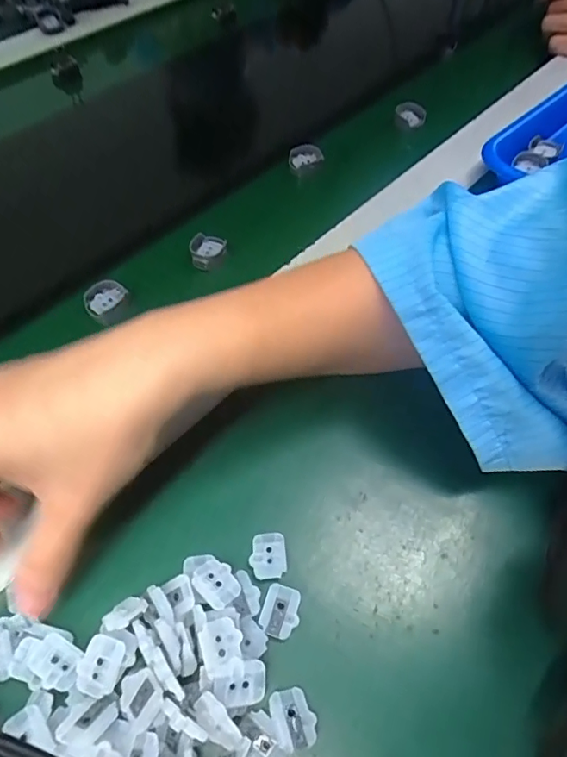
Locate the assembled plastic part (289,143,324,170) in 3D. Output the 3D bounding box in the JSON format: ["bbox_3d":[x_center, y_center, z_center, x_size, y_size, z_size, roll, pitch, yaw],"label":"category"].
[{"bbox_3d":[0.019,-0.187,0.428,0.029,0.015,0.020,3,57,2],"label":"assembled plastic part"}]

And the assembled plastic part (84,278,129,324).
[{"bbox_3d":[-0.122,-0.054,0.345,0.028,0.011,0.028,0,57,0],"label":"assembled plastic part"}]

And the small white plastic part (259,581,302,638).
[{"bbox_3d":[-0.001,0.104,0.227,0.017,0.004,0.022,16,58,11],"label":"small white plastic part"}]

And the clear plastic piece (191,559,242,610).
[{"bbox_3d":[-0.031,0.092,0.227,0.022,0.005,0.017,34,63,21],"label":"clear plastic piece"}]

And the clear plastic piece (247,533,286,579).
[{"bbox_3d":[-0.007,0.084,0.241,0.017,0.004,0.022,-3,57,-2],"label":"clear plastic piece"}]

